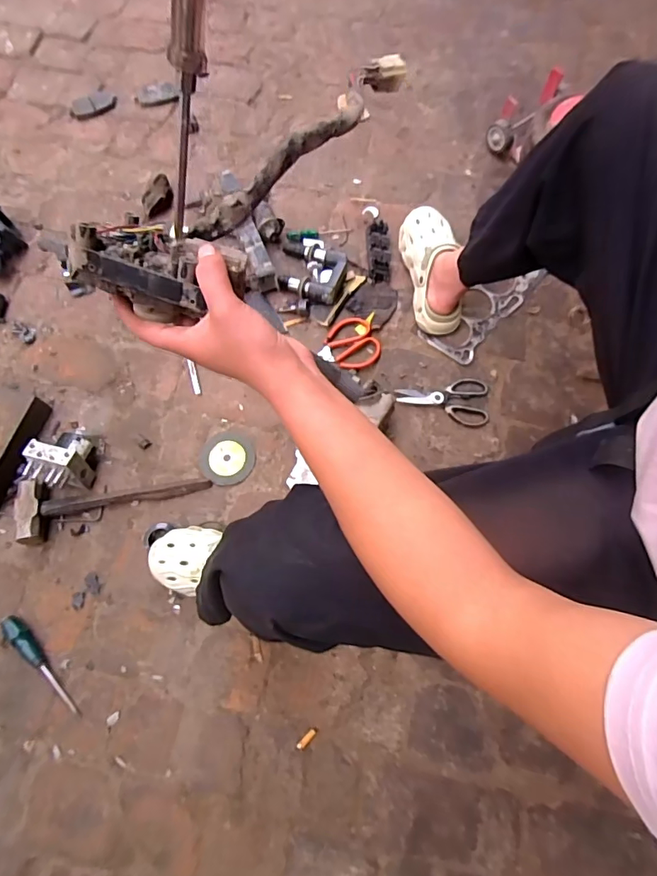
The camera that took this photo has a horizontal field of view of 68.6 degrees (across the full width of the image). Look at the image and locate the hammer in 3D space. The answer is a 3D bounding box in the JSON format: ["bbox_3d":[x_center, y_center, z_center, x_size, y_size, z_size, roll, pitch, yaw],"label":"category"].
[{"bbox_3d":[-0.373,0.122,0.841,0.320,0.056,0.102,-4,72,-3],"label":"hammer"}]

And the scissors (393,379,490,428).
[{"bbox_3d":[0.221,-0.073,0.931,0.173,0.015,0.095,3,71,2],"label":"scissors"}]

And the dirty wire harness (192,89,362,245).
[{"bbox_3d":[-0.034,-0.234,0.408,0.026,0.042,0.216,39,75,13],"label":"dirty wire harness"}]

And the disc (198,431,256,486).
[{"bbox_3d":[-0.190,0.037,0.898,0.102,0.006,0.098,1,71,-2],"label":"disc"}]

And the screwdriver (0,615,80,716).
[{"bbox_3d":[-0.464,0.363,0.770,0.024,0.027,0.197,-40,75,-12],"label":"screwdriver"}]

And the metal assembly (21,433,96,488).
[{"bbox_3d":[-0.466,0.037,0.847,0.094,0.096,0.096,0,71,0],"label":"metal assembly"}]

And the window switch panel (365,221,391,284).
[{"bbox_3d":[0.106,-0.396,1.026,0.051,0.032,0.157,1,71,1],"label":"window switch panel"}]

